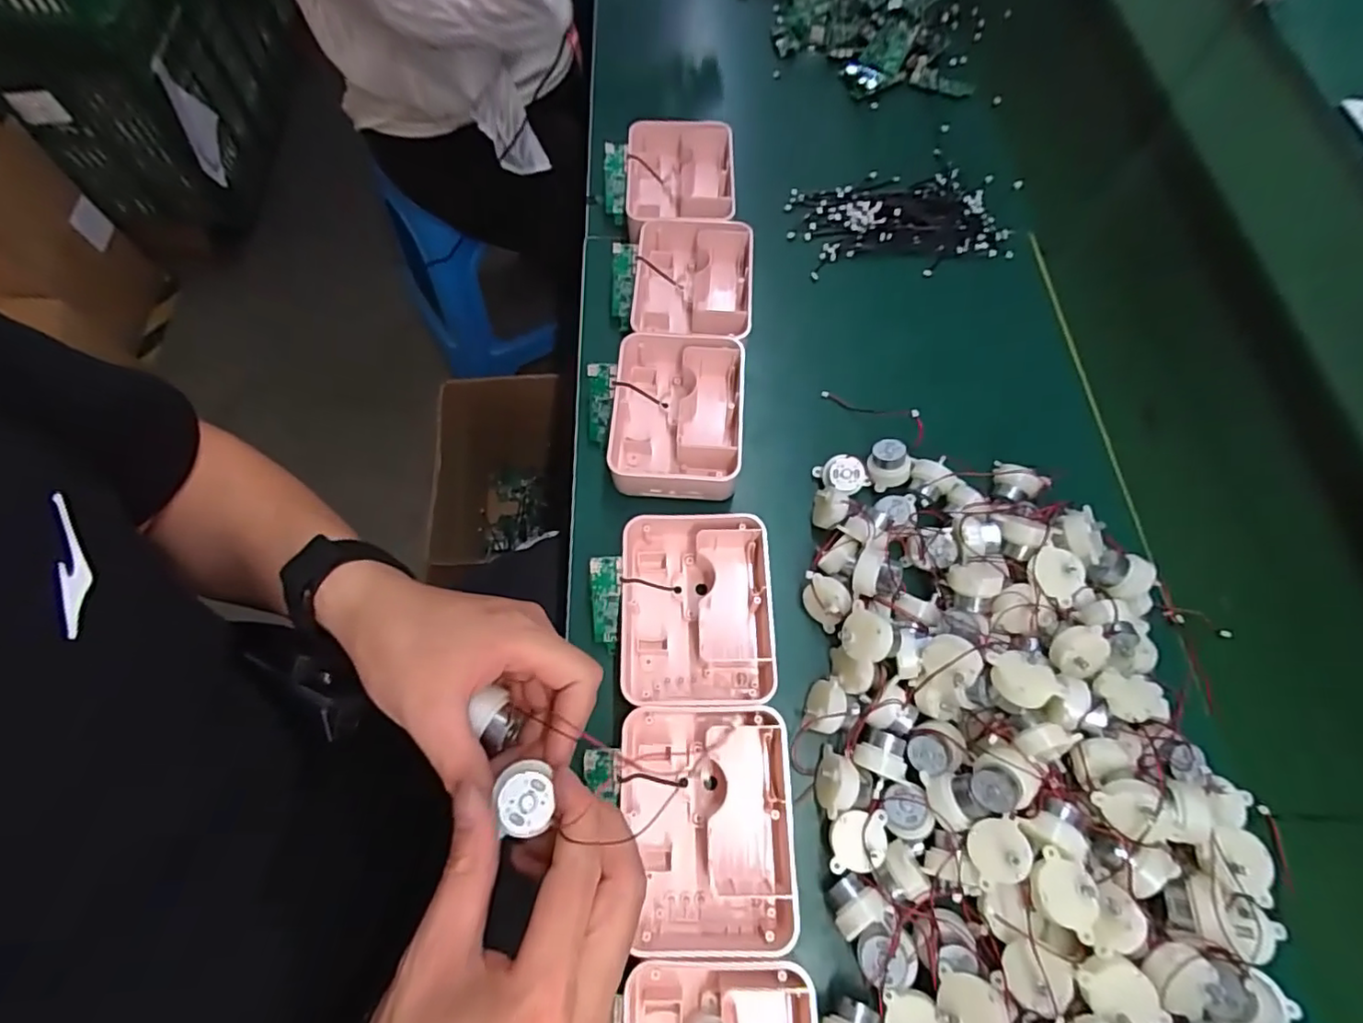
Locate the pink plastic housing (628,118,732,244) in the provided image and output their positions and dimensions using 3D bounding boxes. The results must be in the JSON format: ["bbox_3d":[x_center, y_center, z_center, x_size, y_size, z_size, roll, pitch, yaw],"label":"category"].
[{"bbox_3d":[-0.001,-0.312,0.575,0.102,0.048,0.139,2,66,-2],"label":"pink plastic housing"}]

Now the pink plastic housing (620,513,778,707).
[{"bbox_3d":[0.011,0.067,0.408,0.100,0.039,0.126,0,66,-3],"label":"pink plastic housing"}]

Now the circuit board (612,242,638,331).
[{"bbox_3d":[-0.051,-0.198,0.523,0.019,0.007,0.072,4,103,0],"label":"circuit board"}]

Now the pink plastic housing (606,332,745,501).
[{"bbox_3d":[-0.004,-0.076,0.469,0.101,0.041,0.127,6,66,0],"label":"pink plastic housing"}]

